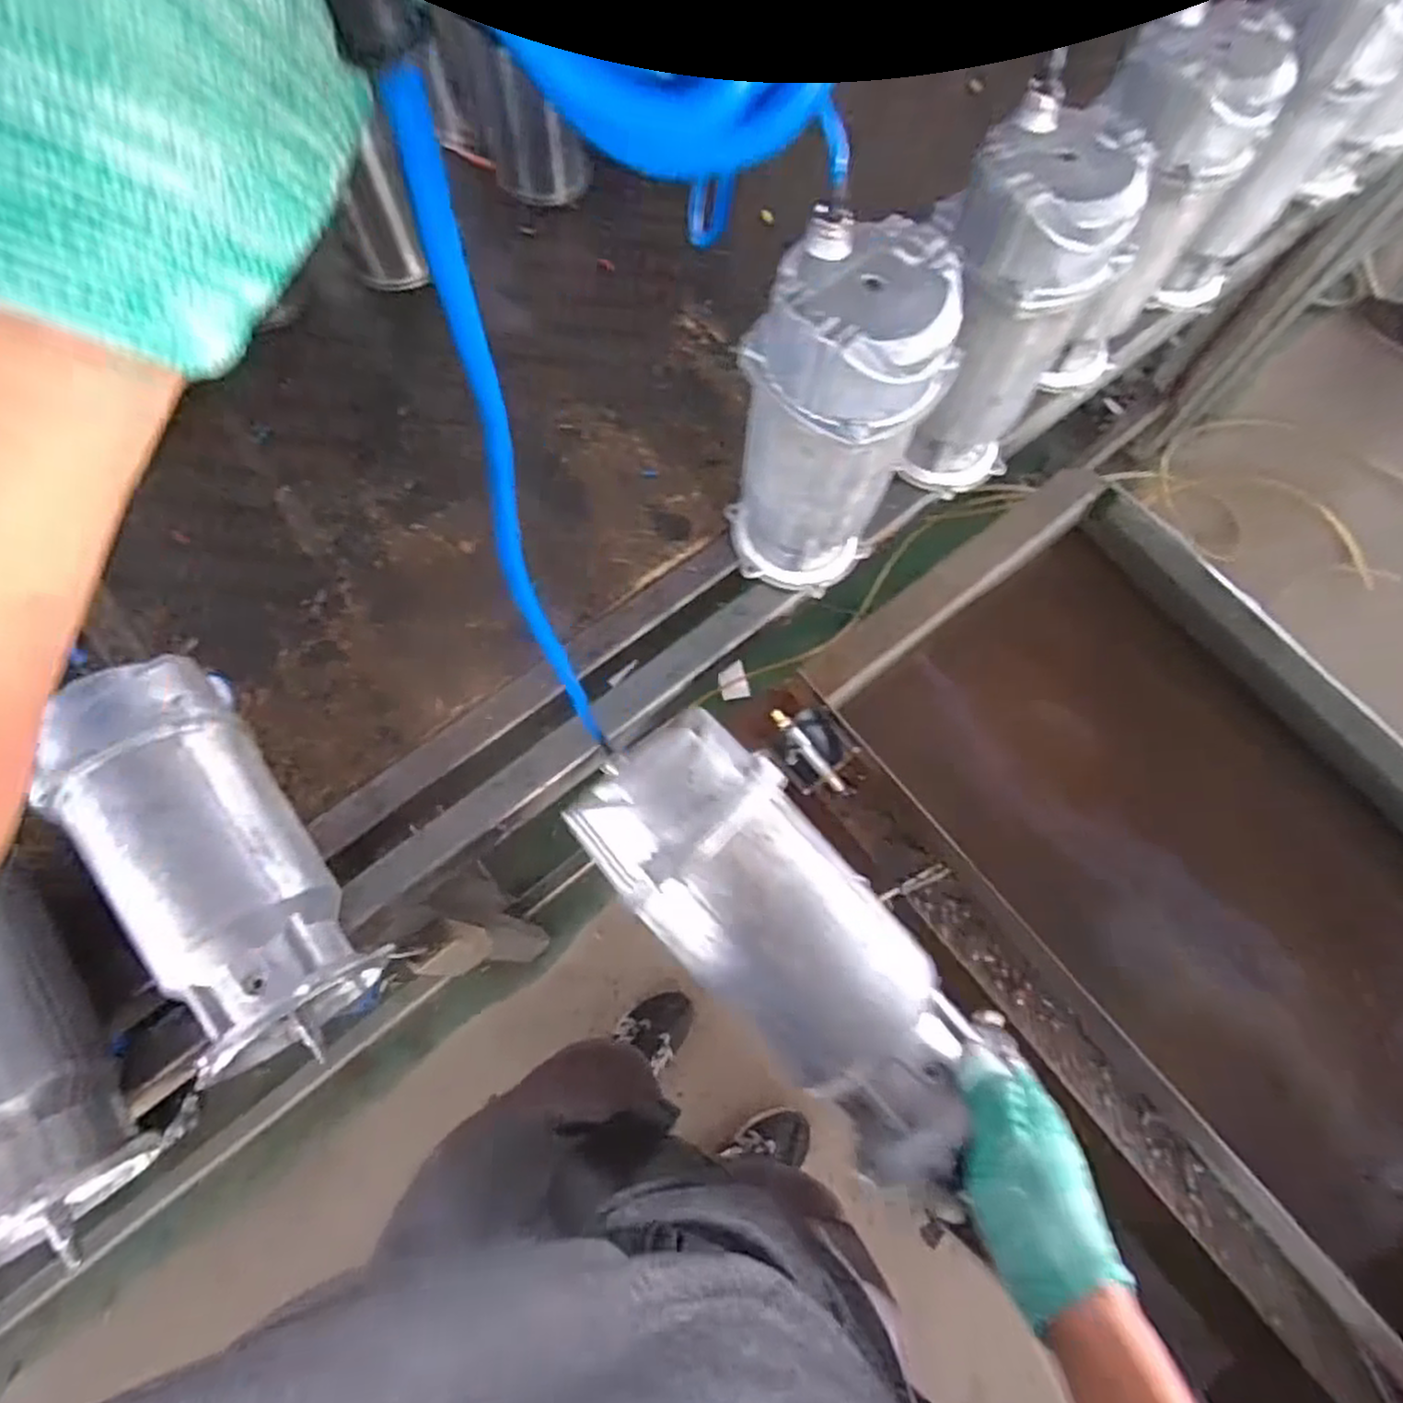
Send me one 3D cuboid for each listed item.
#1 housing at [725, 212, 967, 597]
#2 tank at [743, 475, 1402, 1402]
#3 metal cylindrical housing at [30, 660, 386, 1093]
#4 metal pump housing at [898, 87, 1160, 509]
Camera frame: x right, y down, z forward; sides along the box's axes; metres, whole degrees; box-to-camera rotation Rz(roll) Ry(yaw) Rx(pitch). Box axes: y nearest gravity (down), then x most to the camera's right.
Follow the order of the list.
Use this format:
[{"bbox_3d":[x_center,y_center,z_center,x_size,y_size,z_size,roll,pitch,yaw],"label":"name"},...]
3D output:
[{"bbox_3d":[0.103,-0.207,0.596,0.116,0.310,0.112,1,70,-2],"label":"housing"},{"bbox_3d":[0.453,0.213,0.746,0.530,0.298,0.751,-30,74,-12],"label":"tank"},{"bbox_3d":[-0.360,0.112,0.545,0.112,0.130,0.289,-37,75,-14],"label":"metal cylindrical housing"},{"bbox_3d":[0.254,-0.320,0.643,0.137,0.290,0.116,28,71,8],"label":"metal pump housing"}]

